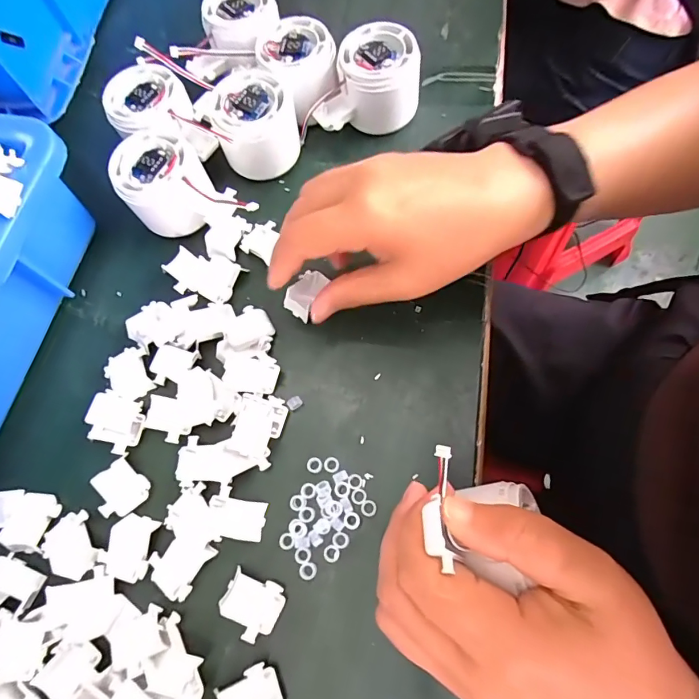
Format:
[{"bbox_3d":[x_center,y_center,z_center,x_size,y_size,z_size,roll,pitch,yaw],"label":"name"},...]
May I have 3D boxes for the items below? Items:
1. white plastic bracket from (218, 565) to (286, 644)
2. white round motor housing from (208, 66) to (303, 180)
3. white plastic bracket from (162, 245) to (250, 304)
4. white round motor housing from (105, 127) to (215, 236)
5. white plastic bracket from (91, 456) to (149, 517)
[{"bbox_3d":[-0.053,0.138,0.242,0.032,0.011,0.028,25,73,10],"label":"white plastic bracket"},{"bbox_3d":[-0.069,-0.162,0.329,0.055,0.052,0.056,-1,70,2],"label":"white round motor housing"},{"bbox_3d":[-0.102,-0.054,0.314,0.049,0.010,0.034,16,72,7],"label":"white plastic bracket"},{"bbox_3d":[-0.129,-0.115,0.316,0.058,0.041,0.061,-1,70,2],"label":"white round motor housing"},{"bbox_3d":[-0.139,0.083,0.268,0.028,0.006,0.030,-39,74,-11],"label":"white plastic bracket"}]

